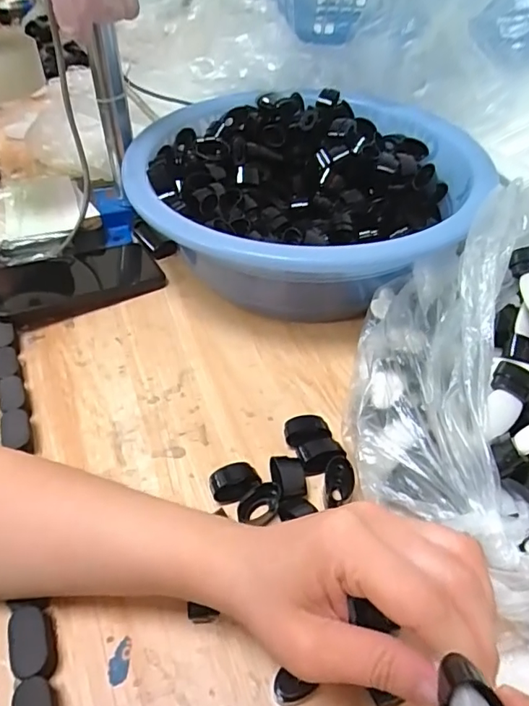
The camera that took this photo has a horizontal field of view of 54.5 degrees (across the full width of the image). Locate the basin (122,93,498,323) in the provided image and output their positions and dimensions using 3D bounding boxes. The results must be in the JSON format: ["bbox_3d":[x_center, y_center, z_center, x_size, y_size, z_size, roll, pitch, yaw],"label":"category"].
[{"bbox_3d":[0.046,-0.162,0.532,0.318,0.110,0.328,0,46,0],"label":"basin"}]

